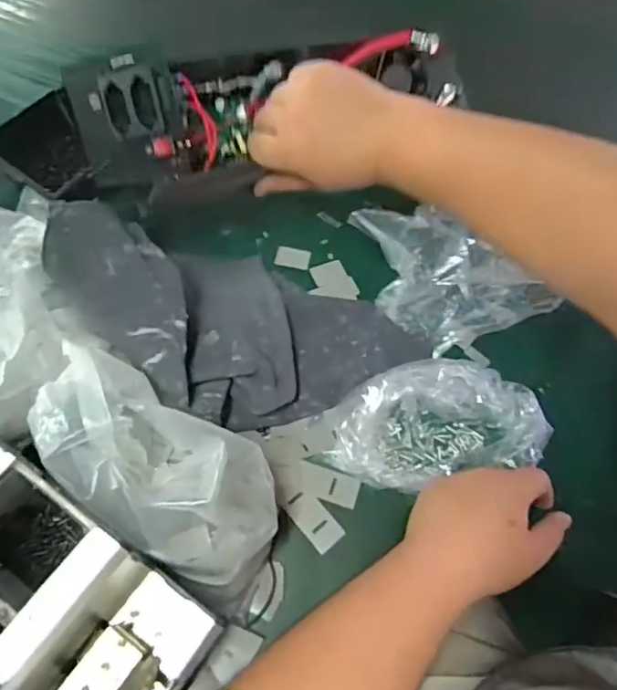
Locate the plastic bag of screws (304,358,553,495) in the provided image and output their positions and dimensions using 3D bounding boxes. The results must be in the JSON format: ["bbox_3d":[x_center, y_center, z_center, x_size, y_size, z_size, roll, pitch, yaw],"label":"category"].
[{"bbox_3d":[0.108,0.065,0.500,0.196,0.046,0.097,-11,63,-10],"label":"plastic bag of screws"}]

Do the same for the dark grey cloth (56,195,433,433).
[{"bbox_3d":[-0.059,-0.017,0.506,0.316,0.075,0.176,15,59,-21],"label":"dark grey cloth"}]

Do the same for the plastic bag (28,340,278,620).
[{"bbox_3d":[-0.094,0.087,0.394,0.157,0.117,0.094,27,63,10],"label":"plastic bag"}]

